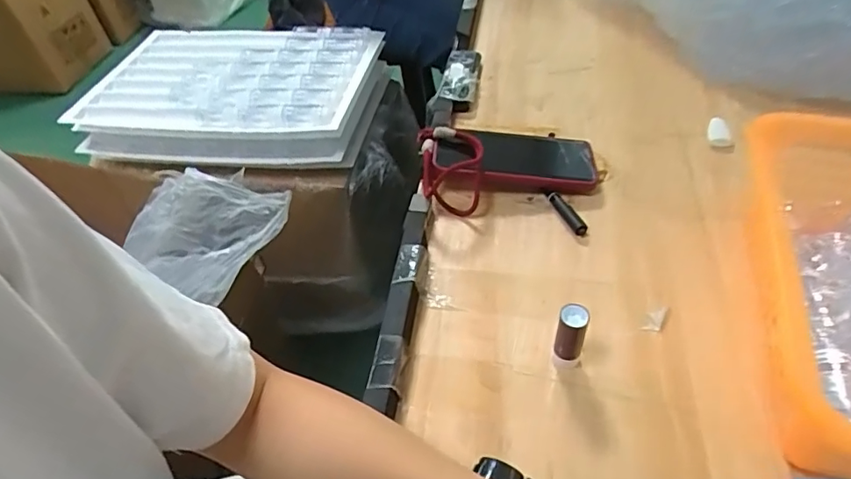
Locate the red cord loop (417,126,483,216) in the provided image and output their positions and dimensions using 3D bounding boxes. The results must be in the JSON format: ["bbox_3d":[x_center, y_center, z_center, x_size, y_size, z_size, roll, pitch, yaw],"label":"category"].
[{"bbox_3d":[0.026,-0.071,0.538,0.065,0.046,0.095,-4,47,3],"label":"red cord loop"}]

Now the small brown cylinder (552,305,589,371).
[{"bbox_3d":[0.107,0.074,0.395,0.020,0.062,0.019,16,51,20],"label":"small brown cylinder"}]

